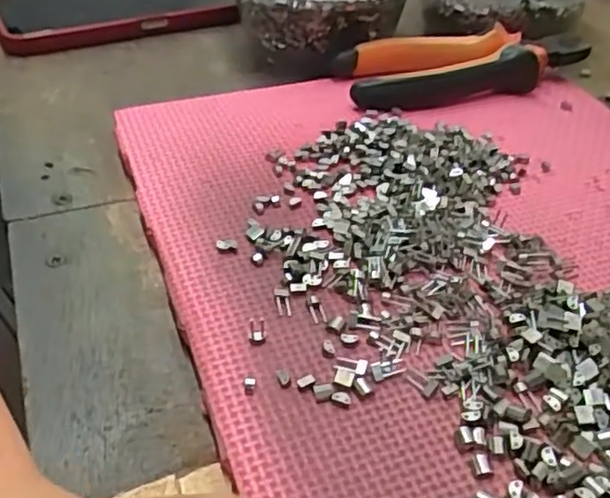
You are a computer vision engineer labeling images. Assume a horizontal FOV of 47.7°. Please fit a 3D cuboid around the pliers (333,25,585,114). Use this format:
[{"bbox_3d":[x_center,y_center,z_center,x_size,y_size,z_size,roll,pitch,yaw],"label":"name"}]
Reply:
[{"bbox_3d":[0.095,-0.109,0.410,0.148,0.024,0.052,-8,42,-11],"label":"pliers"}]

